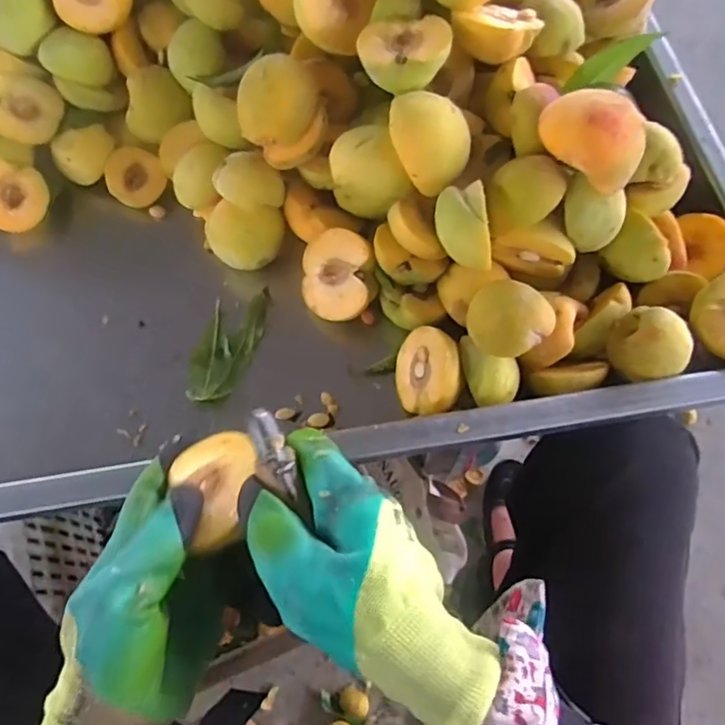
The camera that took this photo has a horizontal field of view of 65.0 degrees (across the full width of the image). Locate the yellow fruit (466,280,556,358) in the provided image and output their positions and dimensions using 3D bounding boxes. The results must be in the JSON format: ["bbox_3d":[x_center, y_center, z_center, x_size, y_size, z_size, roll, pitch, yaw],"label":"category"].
[{"bbox_3d":[0.099,-0.029,0.392,0.057,0.039,0.048,34,71,13],"label":"yellow fruit"}]

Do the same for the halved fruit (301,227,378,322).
[{"bbox_3d":[-0.015,-0.070,0.460,0.062,0.033,0.070,7,99,30],"label":"halved fruit"}]

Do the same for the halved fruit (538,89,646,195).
[{"bbox_3d":[0.146,-0.144,0.362,0.066,0.038,0.042,29,70,13],"label":"halved fruit"}]

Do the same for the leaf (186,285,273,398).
[{"bbox_3d":[-0.109,-0.015,0.466,0.045,0.011,0.103,14,68,7],"label":"leaf"}]

